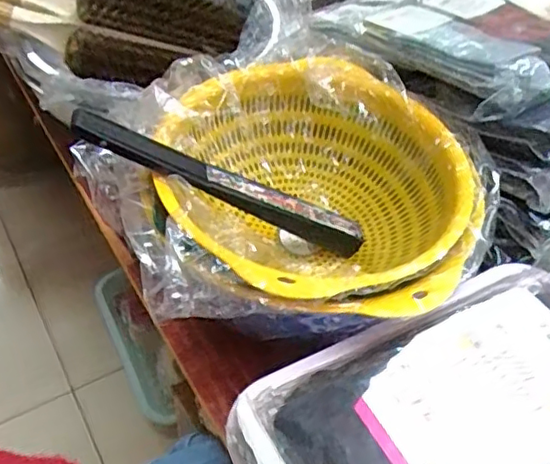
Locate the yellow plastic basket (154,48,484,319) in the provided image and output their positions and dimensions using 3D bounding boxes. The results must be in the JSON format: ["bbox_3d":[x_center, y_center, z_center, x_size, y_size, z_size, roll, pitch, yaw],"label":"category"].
[{"bbox_3d":[0.036,-0.025,0.522,0.258,0.108,0.267,-10,49,-13],"label":"yellow plastic basket"}]

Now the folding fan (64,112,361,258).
[{"bbox_3d":[-0.036,-0.032,0.490,0.256,0.022,0.035,23,42,-26],"label":"folding fan"}]

